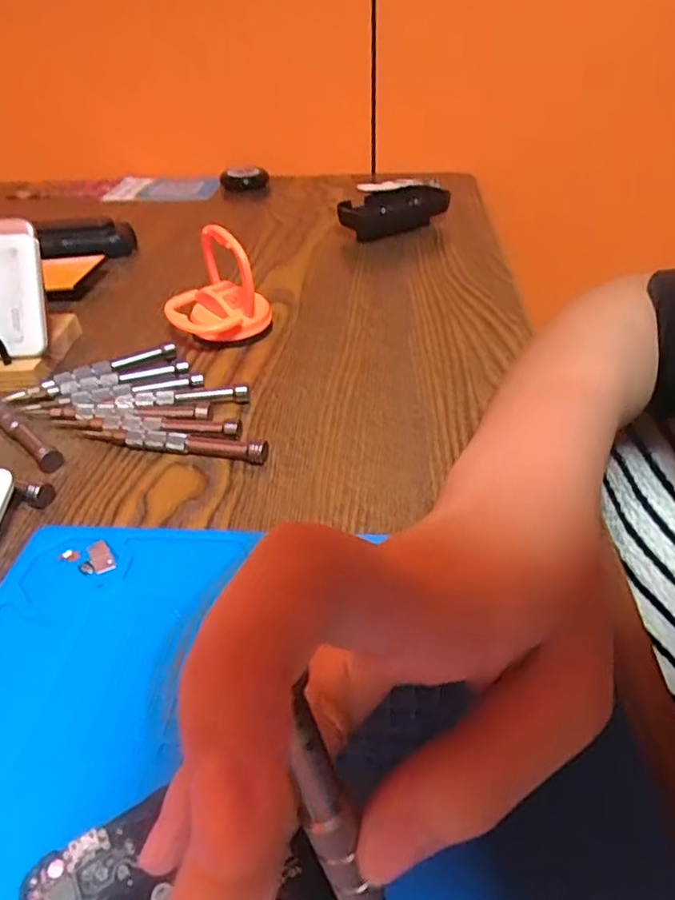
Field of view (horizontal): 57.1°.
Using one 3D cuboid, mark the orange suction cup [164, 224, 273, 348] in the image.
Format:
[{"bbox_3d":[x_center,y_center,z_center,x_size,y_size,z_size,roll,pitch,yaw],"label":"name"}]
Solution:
[{"bbox_3d":[-0.080,-0.108,0.408,0.066,0.069,0.055,-11,38,-11],"label":"orange suction cup"}]

